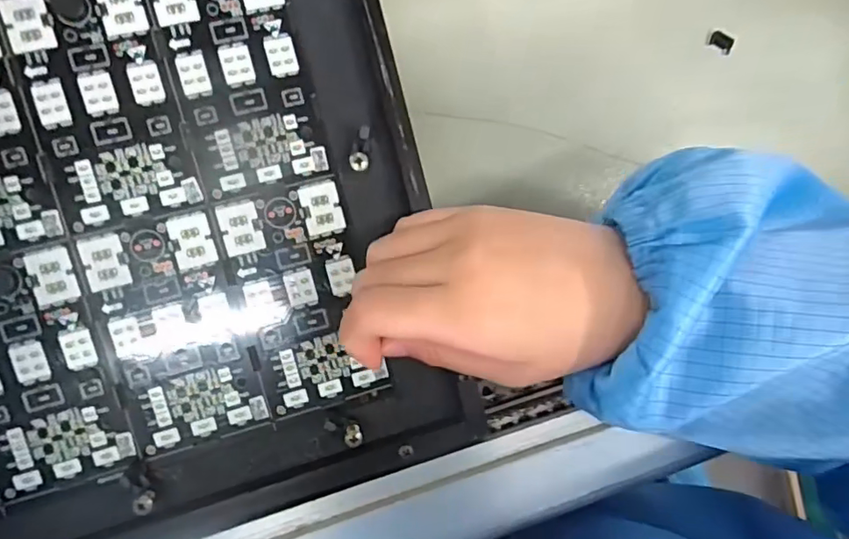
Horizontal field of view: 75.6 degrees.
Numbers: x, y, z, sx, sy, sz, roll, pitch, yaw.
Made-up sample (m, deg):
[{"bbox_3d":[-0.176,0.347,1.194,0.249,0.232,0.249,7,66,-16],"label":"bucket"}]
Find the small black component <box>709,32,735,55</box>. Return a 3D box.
[{"bbox_3d":[0.209,-0.160,0.384,0.016,0.004,0.014,25,89,-10],"label":"small black component"}]

